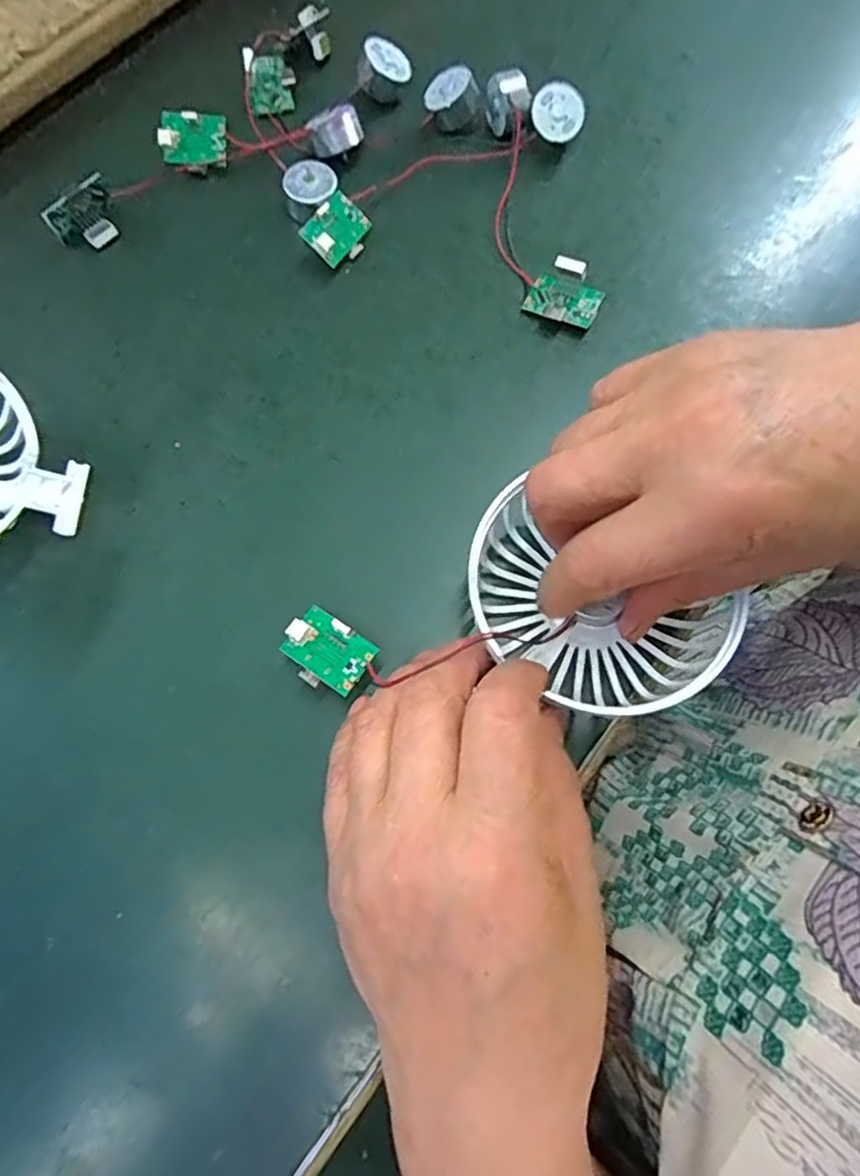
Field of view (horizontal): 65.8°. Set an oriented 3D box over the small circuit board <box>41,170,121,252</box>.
[{"bbox_3d":[-0.151,-0.163,0.291,0.029,0.020,0.016,-37,77,-10],"label":"small circuit board"}]

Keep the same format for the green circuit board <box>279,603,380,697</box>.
[{"bbox_3d":[-0.036,0.022,0.229,0.030,0.005,0.023,34,76,10],"label":"green circuit board"}]

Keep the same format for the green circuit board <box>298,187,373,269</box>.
[{"bbox_3d":[-0.040,-0.157,0.291,0.024,0.006,0.030,39,71,-25],"label":"green circuit board"}]

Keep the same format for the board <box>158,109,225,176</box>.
[{"bbox_3d":[-0.108,-0.204,0.304,0.030,0.004,0.024,7,113,-1],"label":"board"}]

